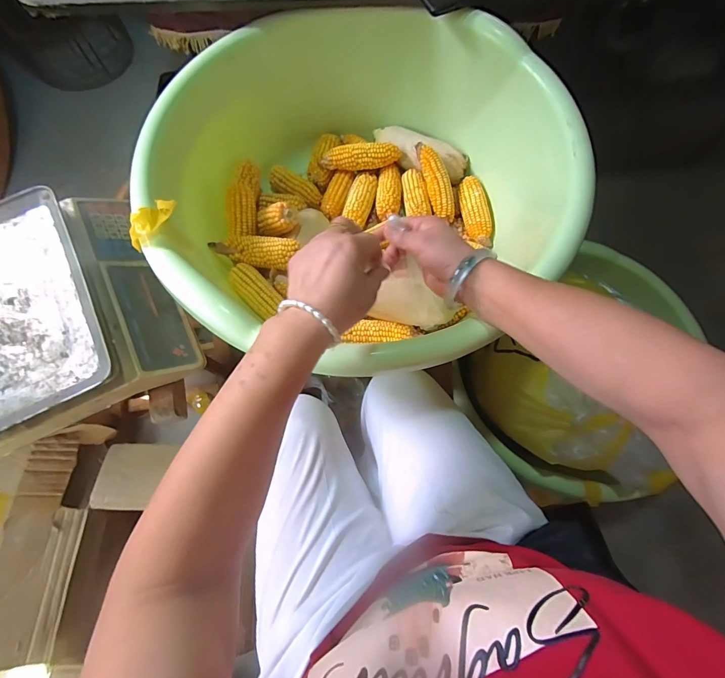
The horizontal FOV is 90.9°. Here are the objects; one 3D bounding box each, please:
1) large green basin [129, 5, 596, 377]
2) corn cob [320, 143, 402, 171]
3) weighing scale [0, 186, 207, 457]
[{"bbox_3d":[0.006,-0.209,0.535,0.516,0.200,0.522,0,72,-1],"label":"large green basin"},{"bbox_3d":[-0.002,-0.323,0.639,0.137,0.041,0.032,-6,73,-3],"label":"corn cob"},{"bbox_3d":[-0.468,-0.043,0.538,0.315,0.100,0.332,-25,74,-8],"label":"weighing scale"}]

